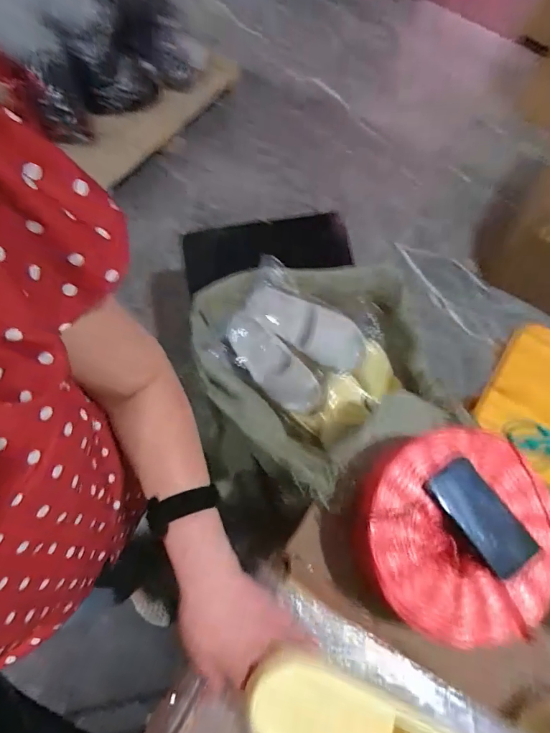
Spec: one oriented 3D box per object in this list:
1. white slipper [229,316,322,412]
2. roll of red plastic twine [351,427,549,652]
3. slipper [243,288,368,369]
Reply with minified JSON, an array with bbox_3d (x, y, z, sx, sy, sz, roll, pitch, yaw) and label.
[{"bbox_3d":[-0.002,-0.001,0.878,0.260,0.075,0.096,46,74,-15],"label":"white slipper"},{"bbox_3d":[0.257,0.239,0.609,0.252,0.091,0.277,1,71,-2],"label":"roll of red plastic twine"},{"bbox_3d":[0.071,-0.088,0.883,0.267,0.064,0.113,26,72,7],"label":"slipper"}]

